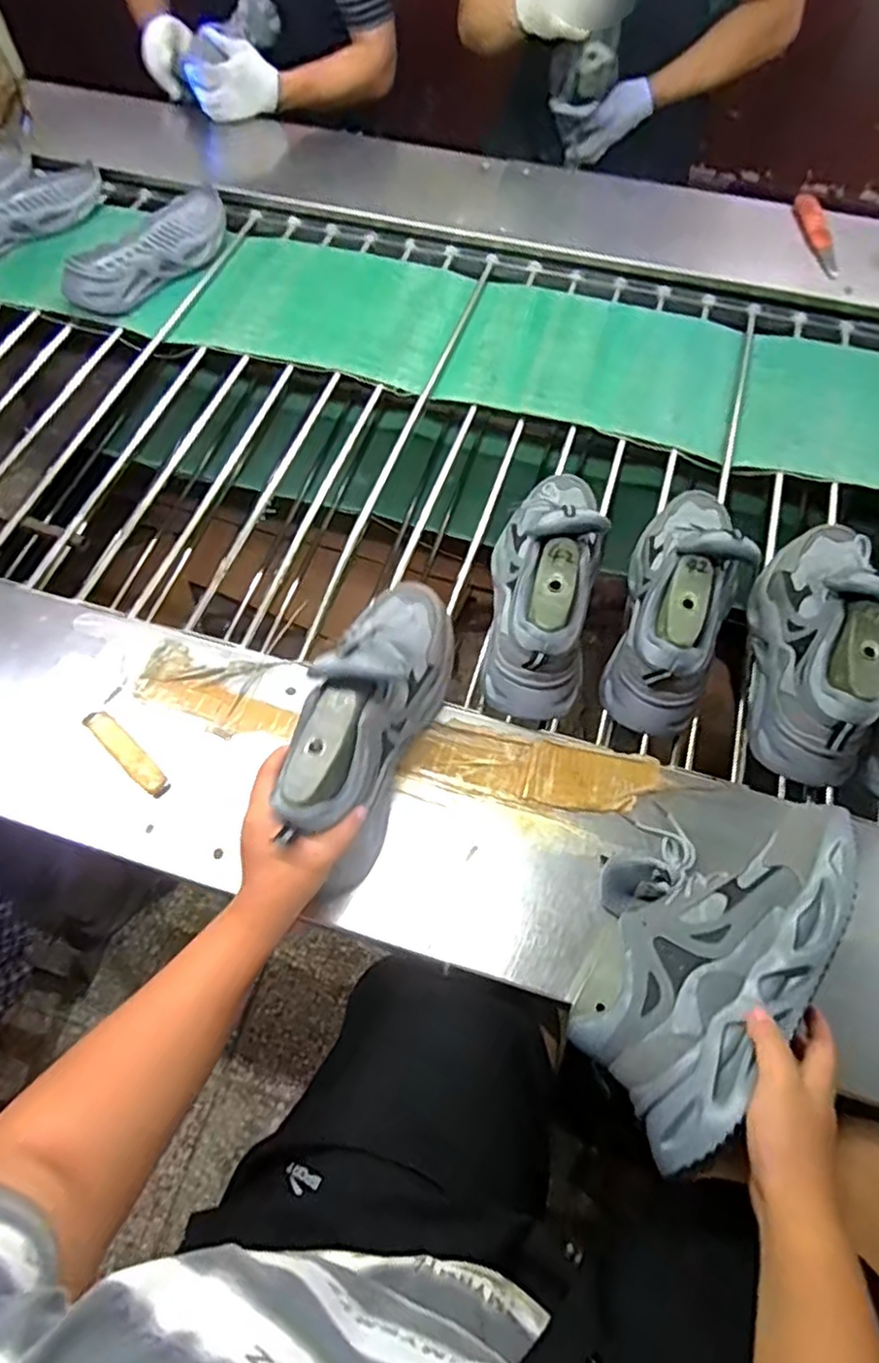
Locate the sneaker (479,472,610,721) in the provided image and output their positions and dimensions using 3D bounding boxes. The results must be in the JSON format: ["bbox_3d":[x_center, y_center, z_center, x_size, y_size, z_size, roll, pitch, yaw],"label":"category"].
[{"bbox_3d":[0.112,-0.123,0.729,0.104,0.151,0.296,8,63,4],"label":"sneaker"}]

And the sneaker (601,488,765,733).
[{"bbox_3d":[0.258,-0.100,0.726,0.115,0.148,0.292,22,65,11],"label":"sneaker"}]

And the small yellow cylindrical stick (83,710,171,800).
[{"bbox_3d":[-0.313,0.067,0.678,0.121,0.016,0.023,40,70,18],"label":"small yellow cylindrical stick"}]

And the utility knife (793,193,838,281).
[{"bbox_3d":[0.638,-0.750,1.146,0.033,0.023,0.192,-5,72,-6],"label":"utility knife"}]

